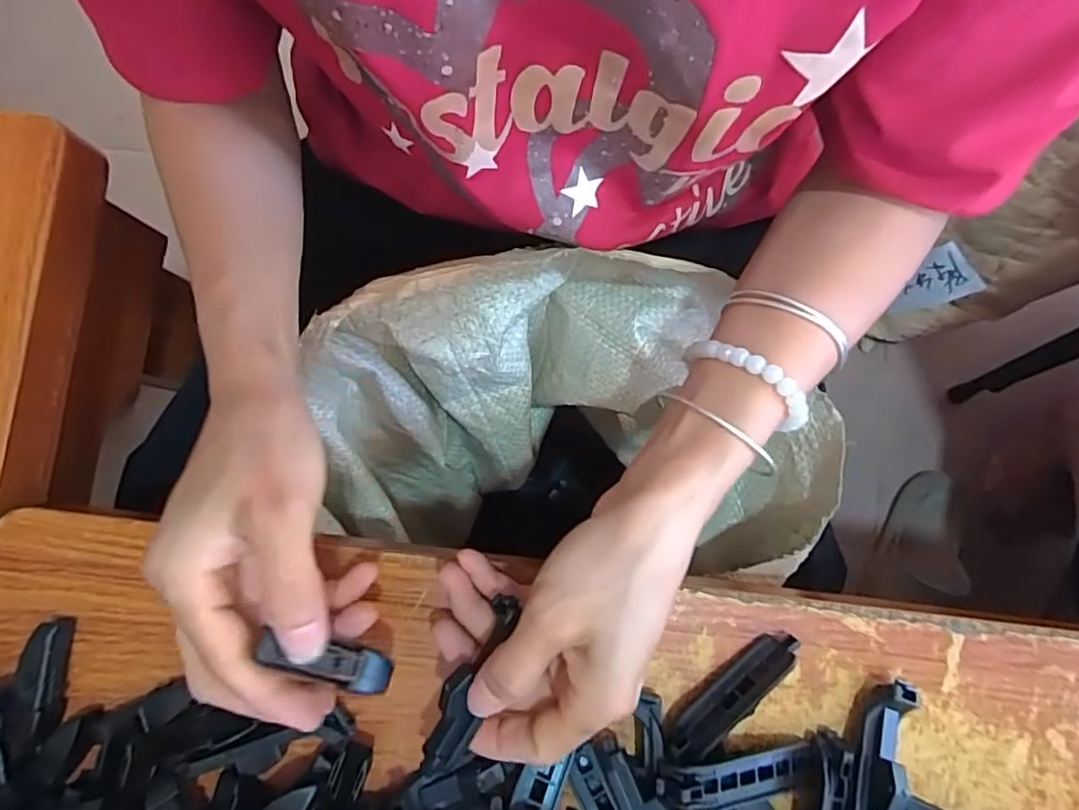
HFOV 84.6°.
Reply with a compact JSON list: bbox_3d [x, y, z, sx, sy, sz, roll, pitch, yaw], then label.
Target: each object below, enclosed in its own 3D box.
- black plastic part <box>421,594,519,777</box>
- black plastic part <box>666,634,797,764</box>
[{"bbox_3d":[-0.029,0.114,0.239,0.017,0.010,0.072,23,89,5],"label":"black plastic part"},{"bbox_3d":[0.085,0.127,0.259,0.072,0.016,0.014,-39,84,-3],"label":"black plastic part"}]

